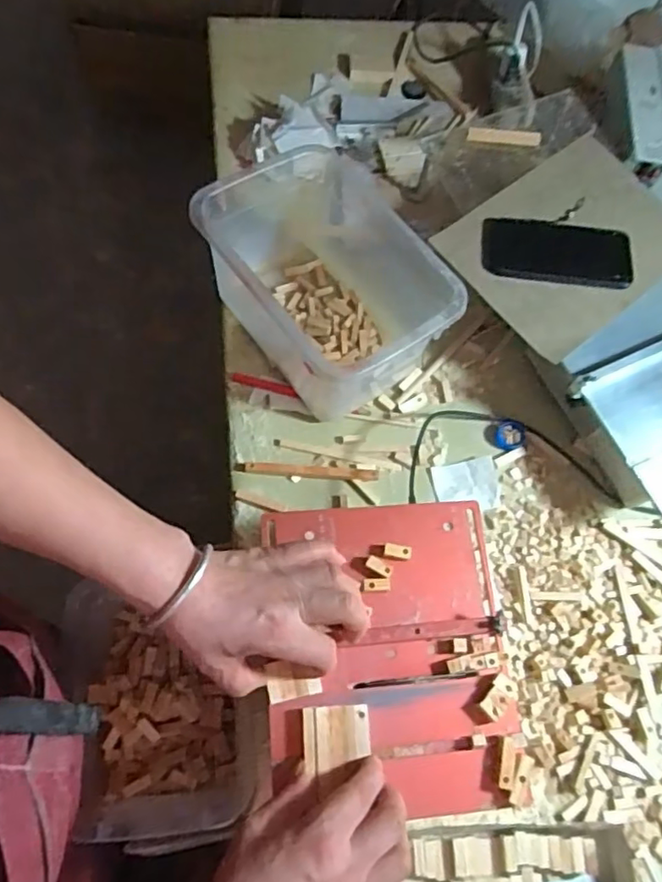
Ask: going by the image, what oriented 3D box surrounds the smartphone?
[{"bbox_3d":[0.255,-0.215,0.688,0.169,0.005,0.074,8,66,-2],"label":"smartphone"}]

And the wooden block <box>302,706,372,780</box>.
[{"bbox_3d":[0.004,0.221,0.452,0.049,0.010,0.044,-3,69,-4],"label":"wooden block"}]

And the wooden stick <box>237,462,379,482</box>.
[{"bbox_3d":[-0.025,0.033,0.673,0.152,0.015,0.014,5,66,-3],"label":"wooden stick"}]

